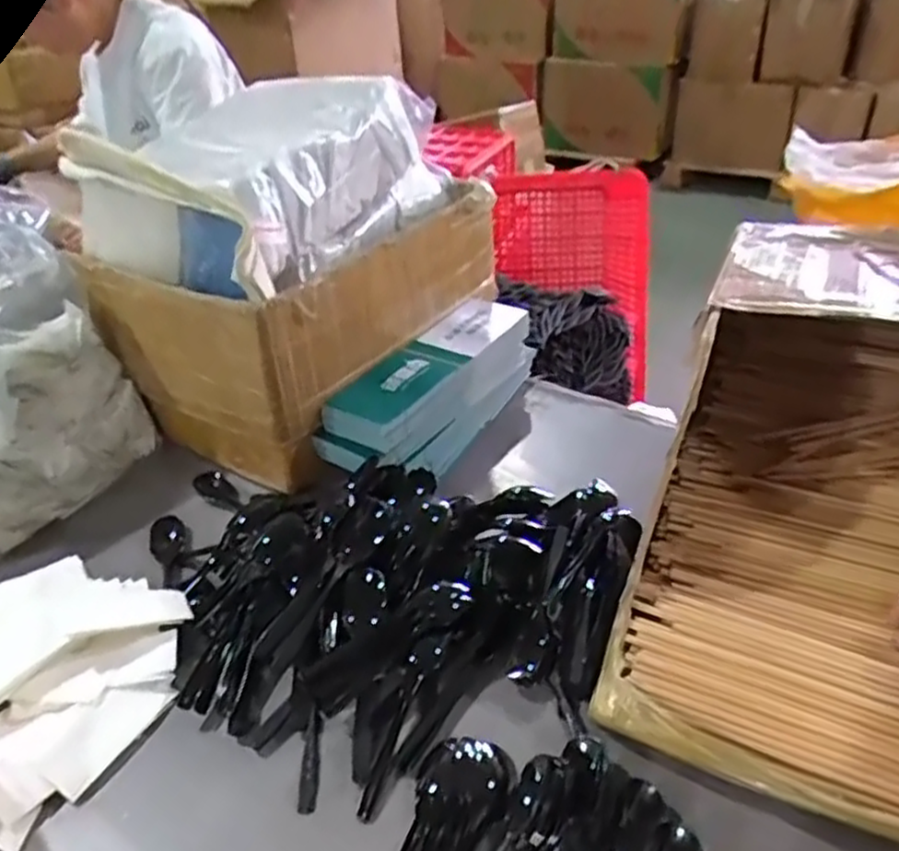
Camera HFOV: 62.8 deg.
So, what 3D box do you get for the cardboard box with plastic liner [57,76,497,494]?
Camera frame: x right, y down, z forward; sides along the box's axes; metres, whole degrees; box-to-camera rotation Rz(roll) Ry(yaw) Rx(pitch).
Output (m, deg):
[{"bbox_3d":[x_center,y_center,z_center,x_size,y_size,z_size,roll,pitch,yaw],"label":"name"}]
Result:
[{"bbox_3d":[-0.163,-0.187,0.858,0.264,0.334,0.407,21,41,30],"label":"cardboard box with plastic liner"}]

